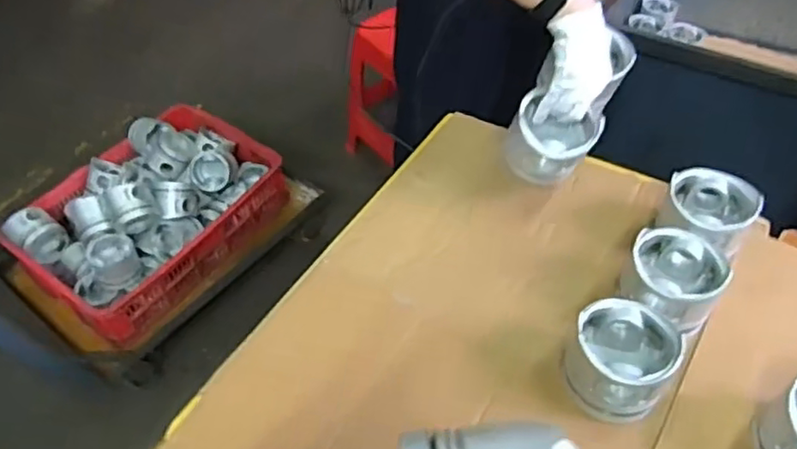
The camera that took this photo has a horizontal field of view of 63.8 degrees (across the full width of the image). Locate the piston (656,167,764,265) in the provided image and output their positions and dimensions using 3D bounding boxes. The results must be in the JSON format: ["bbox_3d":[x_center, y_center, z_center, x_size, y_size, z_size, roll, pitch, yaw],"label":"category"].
[{"bbox_3d":[0.382,-0.008,0.798,0.108,0.076,0.110,29,57,24],"label":"piston"}]

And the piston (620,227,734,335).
[{"bbox_3d":[0.315,0.066,0.737,0.102,0.072,0.096,-1,50,1],"label":"piston"}]

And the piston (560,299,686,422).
[{"bbox_3d":[0.236,0.145,0.682,0.103,0.088,0.097,-1,50,1],"label":"piston"}]

